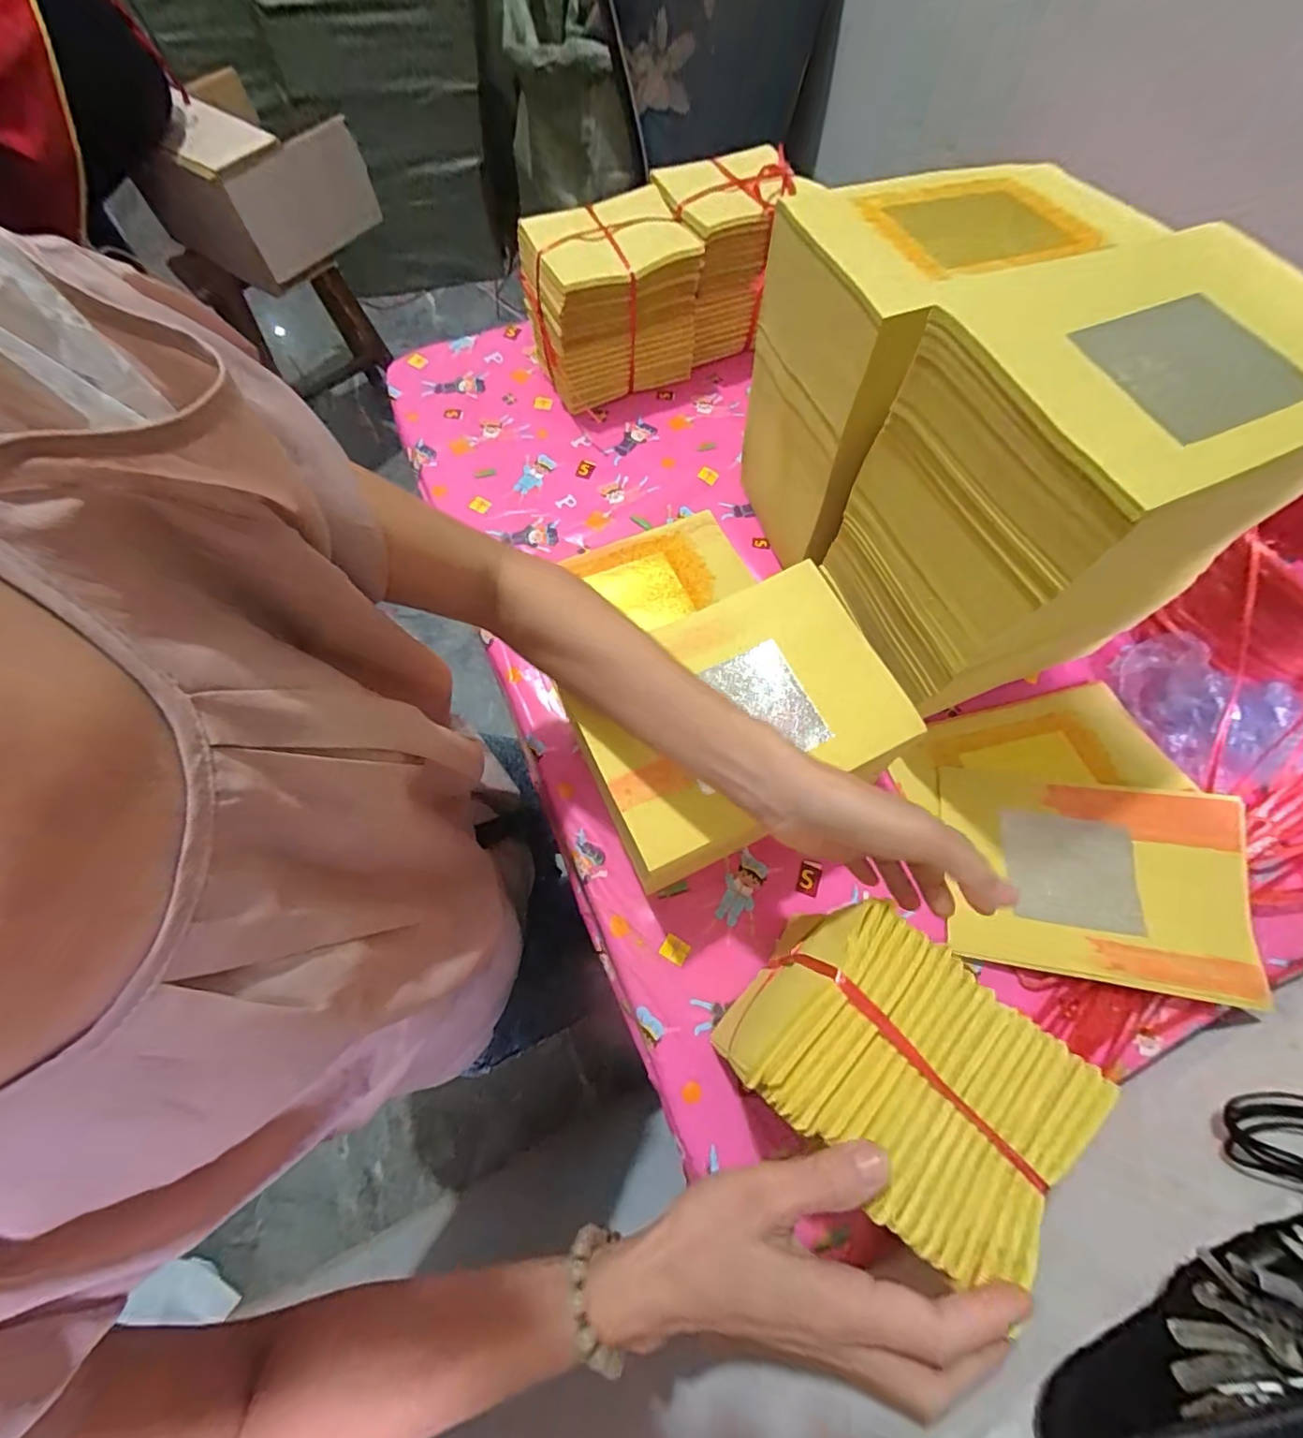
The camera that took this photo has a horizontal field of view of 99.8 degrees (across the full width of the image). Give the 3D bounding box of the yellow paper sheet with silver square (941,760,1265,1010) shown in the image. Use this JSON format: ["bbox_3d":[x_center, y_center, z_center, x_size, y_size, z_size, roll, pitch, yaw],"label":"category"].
[{"bbox_3d":[0.363,0.129,0.449,0.228,0.026,0.160,10,68,2],"label":"yellow paper sheet with silver square"}]

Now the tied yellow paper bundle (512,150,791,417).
[{"bbox_3d":[0.011,-0.506,0.642,0.303,0.147,0.140,-23,71,-10],"label":"tied yellow paper bundle"}]

